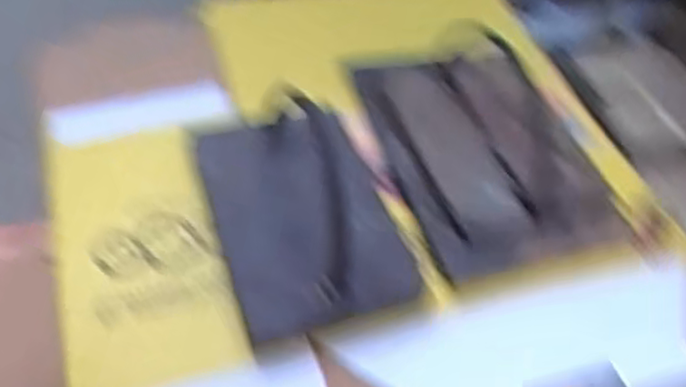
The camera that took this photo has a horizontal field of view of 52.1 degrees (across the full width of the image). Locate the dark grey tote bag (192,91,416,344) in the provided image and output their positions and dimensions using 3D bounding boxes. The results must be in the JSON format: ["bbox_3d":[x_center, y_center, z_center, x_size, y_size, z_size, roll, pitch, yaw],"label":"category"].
[{"bbox_3d":[-0.037,0.019,0.635,0.152,0.049,0.226,-17,56,-11],"label":"dark grey tote bag"}]

